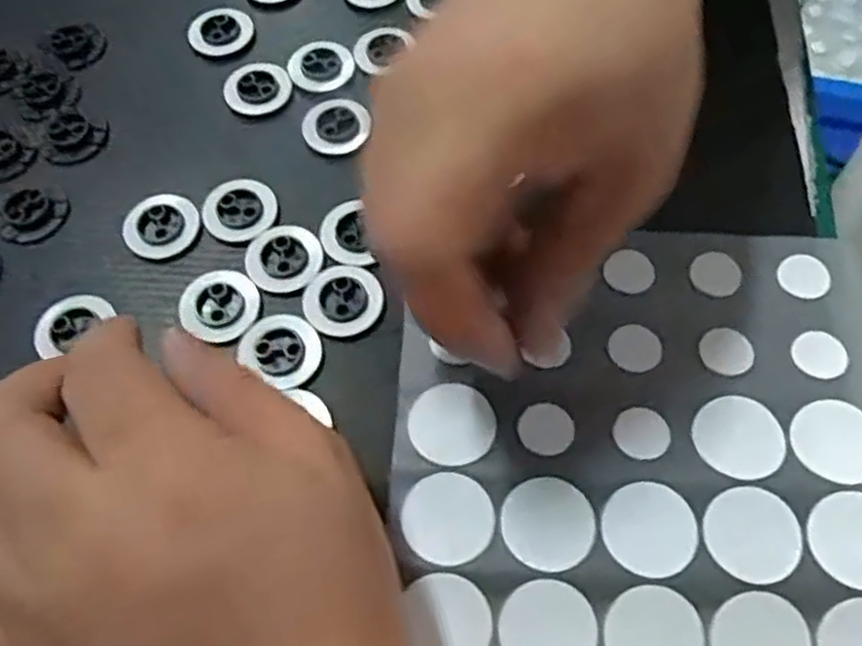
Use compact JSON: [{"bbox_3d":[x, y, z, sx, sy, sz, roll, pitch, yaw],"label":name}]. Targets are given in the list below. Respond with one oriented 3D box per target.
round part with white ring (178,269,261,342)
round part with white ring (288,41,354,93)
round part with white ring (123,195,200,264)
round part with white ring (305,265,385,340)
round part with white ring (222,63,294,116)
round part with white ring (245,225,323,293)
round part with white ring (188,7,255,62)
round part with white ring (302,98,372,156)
[{"bbox_3d":[-0.075,-0.008,0.259,0.026,0.007,0.026,0,64,1],"label":"round part with white ring"},{"bbox_3d":[-0.047,-0.111,0.309,0.027,0.004,0.028,0,64,1],"label":"round part with white ring"},{"bbox_3d":[-0.103,-0.037,0.276,0.028,0.007,0.025,-31,67,-14],"label":"round part with white ring"},{"bbox_3d":[-0.032,-0.010,0.257,0.027,0.004,0.029,0,64,1],"label":"round part with white ring"},{"bbox_3d":[-0.073,-0.100,0.305,0.027,0.004,0.025,0,64,1],"label":"round part with white ring"},{"bbox_3d":[-0.055,-0.025,0.265,0.027,0.004,0.026,0,64,1],"label":"round part with white ring"},{"bbox_3d":[-0.093,-0.129,0.319,0.028,0.004,0.027,0,64,1],"label":"round part with white ring"},{"bbox_3d":[-0.039,-0.082,0.294,0.026,0.004,0.026,0,64,1],"label":"round part with white ring"}]

